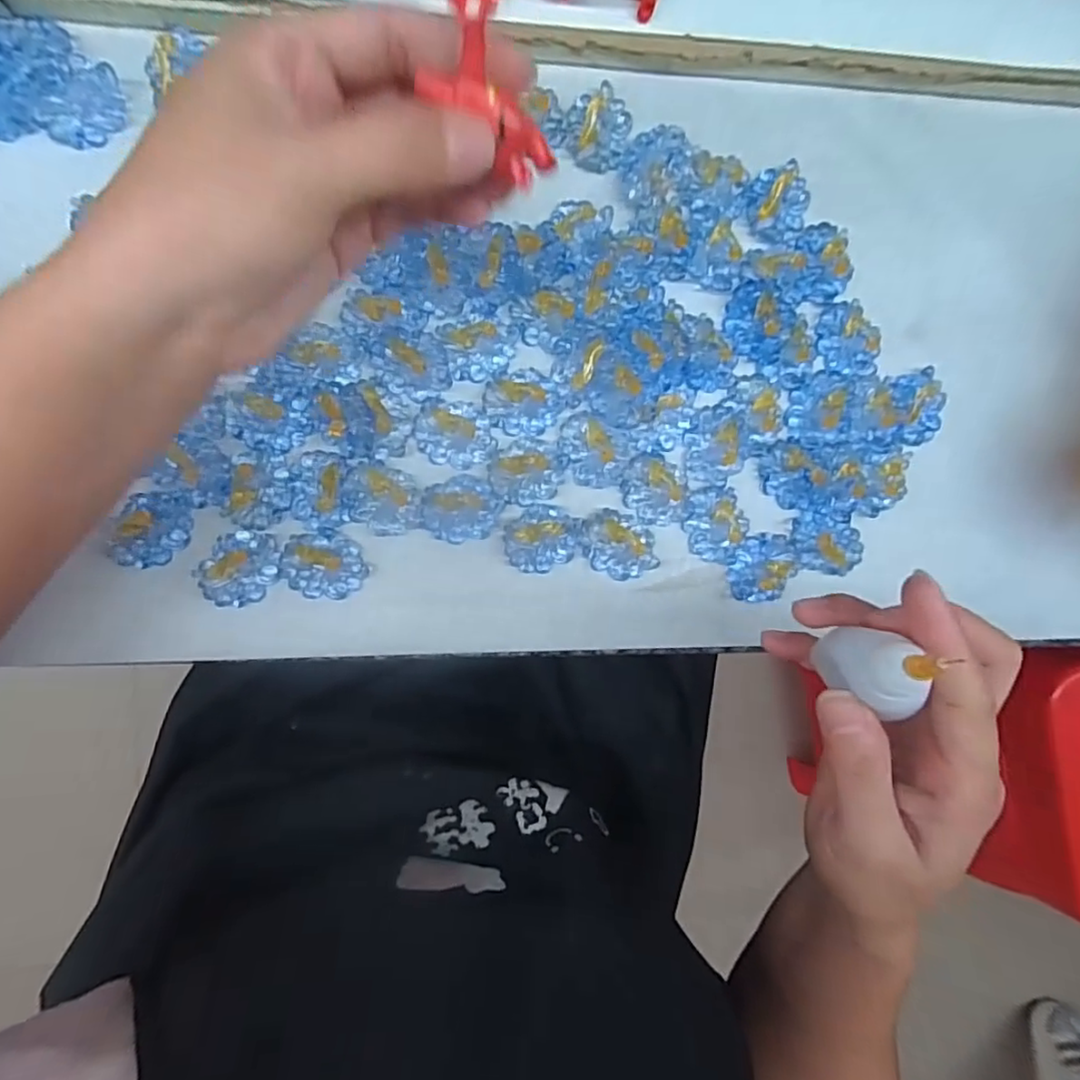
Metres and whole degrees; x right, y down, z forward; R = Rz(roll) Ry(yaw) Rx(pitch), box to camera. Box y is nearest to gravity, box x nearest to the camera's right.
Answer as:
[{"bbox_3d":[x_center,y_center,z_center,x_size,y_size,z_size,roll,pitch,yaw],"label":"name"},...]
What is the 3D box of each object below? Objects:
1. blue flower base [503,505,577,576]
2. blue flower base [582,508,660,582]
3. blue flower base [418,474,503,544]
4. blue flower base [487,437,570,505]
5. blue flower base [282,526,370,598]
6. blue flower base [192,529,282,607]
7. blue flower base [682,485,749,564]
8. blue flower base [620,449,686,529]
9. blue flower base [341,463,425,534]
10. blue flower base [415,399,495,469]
[{"bbox_3d":[0.001,0.000,0.287,0.033,0.007,0.031,0,90,-5],"label":"blue flower base"},{"bbox_3d":[0.039,0.003,0.291,0.038,0.007,0.029,28,87,-4],"label":"blue flower base"},{"bbox_3d":[-0.036,-0.014,0.281,0.037,0.010,0.030,-11,91,-5],"label":"blue flower base"},{"bbox_3d":[-0.006,-0.032,0.283,0.033,0.009,0.031,0,90,-5],"label":"blue flower base"},{"bbox_3d":[-0.100,0.012,0.277,0.036,0.004,0.032,-13,91,-5],"label":"blue flower base"},{"bbox_3d":[-0.135,0.012,0.273,0.029,0.006,0.036,38,87,-4],"label":"blue flower base"},{"bbox_3d":[0.086,-0.007,0.295,0.030,0.004,0.036,4,89,-5],"label":"blue flower base"},{"bbox_3d":[0.056,-0.024,0.290,0.031,0.012,0.033,7,89,-5],"label":"blue flower base"},{"bbox_3d":[-0.072,-0.018,0.276,0.035,0.011,0.029,34,87,-4],"label":"blue flower base"},{"bbox_3d":[-0.039,-0.049,0.281,0.036,0.008,0.029,8,89,-5],"label":"blue flower base"}]

